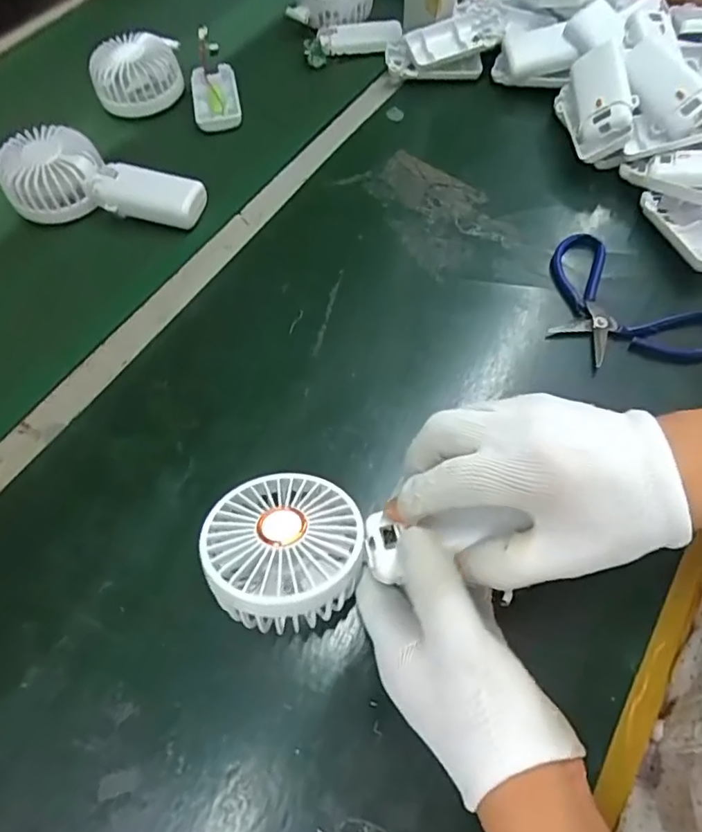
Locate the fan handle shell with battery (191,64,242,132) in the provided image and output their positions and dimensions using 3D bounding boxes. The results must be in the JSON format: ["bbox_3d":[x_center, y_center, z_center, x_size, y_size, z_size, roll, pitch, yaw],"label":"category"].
[{"bbox_3d":[-0.137,-0.324,0.551,0.046,0.016,0.086,-11,64,-5],"label":"fan handle shell with battery"}]

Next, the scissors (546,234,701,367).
[{"bbox_3d":[0.204,-0.080,0.419,0.095,0.010,0.138,-39,69,-17],"label":"scissors"}]

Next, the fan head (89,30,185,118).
[{"bbox_3d":[-0.213,-0.341,0.549,0.089,0.040,0.076,-23,66,-11],"label":"fan head"}]

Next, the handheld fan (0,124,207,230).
[{"bbox_3d":[-0.217,-0.203,0.475,0.175,0.035,0.078,16,65,8],"label":"handheld fan"}]

